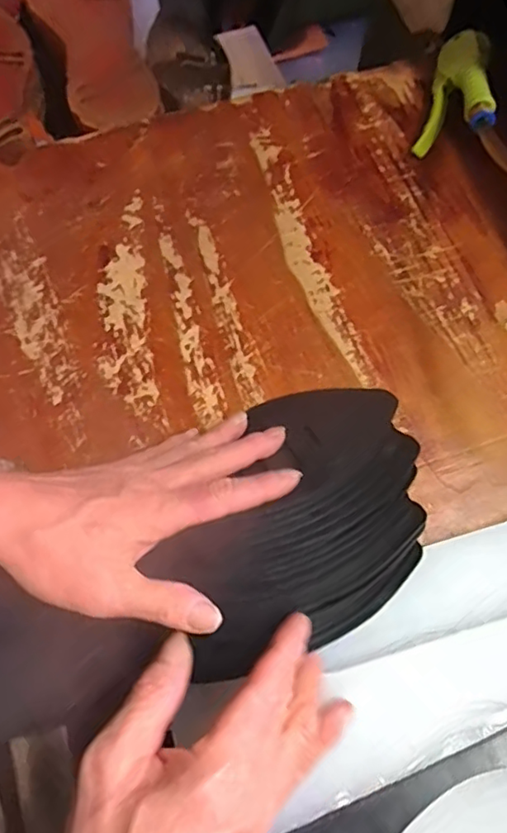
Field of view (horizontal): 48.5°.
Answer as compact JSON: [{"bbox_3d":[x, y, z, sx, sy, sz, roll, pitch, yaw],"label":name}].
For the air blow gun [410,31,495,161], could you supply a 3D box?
[{"bbox_3d":[0.174,-0.274,0.473,0.022,0.069,0.134,24,68,-25],"label":"air blow gun"}]

